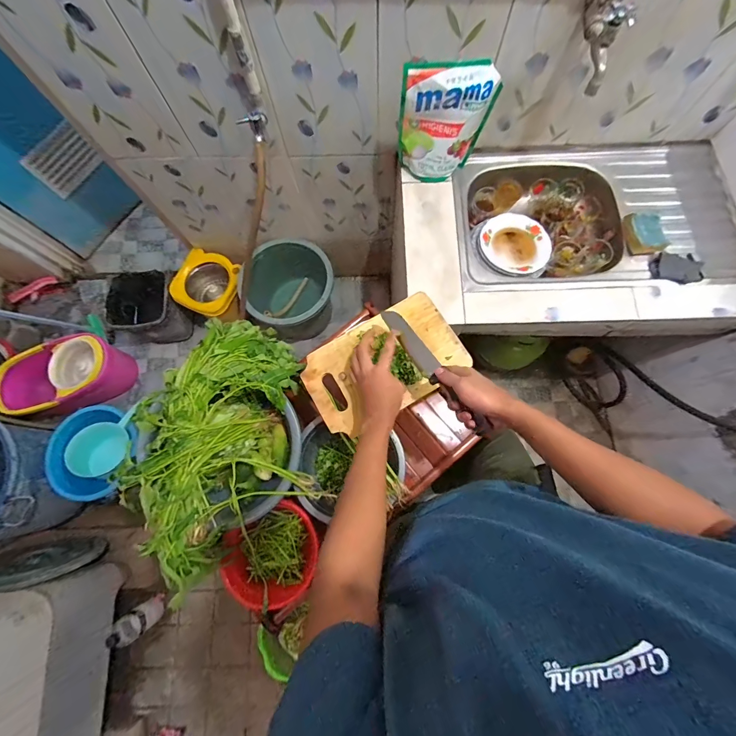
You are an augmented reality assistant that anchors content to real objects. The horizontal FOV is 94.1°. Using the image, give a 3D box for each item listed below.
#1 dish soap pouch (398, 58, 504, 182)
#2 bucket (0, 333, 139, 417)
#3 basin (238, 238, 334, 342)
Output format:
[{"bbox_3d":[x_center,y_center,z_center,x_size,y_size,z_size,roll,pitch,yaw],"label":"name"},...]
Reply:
[{"bbox_3d":[0.170,-0.537,0.765,0.192,0.242,0.051,0,76,2],"label":"dish soap pouch"},{"bbox_3d":[-1.232,0.044,1.398,0.415,0.218,0.304,-7,76,0],"label":"bucket"},{"bbox_3d":[-0.286,-0.303,1.378,0.305,0.311,0.314,0,76,2],"label":"basin"}]

